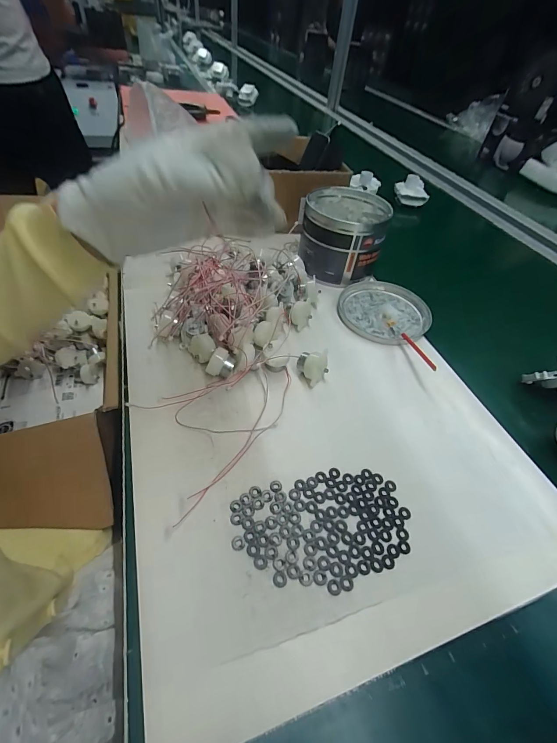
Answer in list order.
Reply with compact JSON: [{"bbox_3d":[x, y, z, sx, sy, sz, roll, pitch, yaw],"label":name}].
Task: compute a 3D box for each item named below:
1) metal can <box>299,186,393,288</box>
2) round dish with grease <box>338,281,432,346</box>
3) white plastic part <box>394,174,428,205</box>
[{"bbox_3d":[0.099,-0.213,0.528,0.122,0.101,0.133,4,48,-4],"label":"metal can"},{"bbox_3d":[0.154,-0.088,0.483,0.128,0.013,0.128,4,48,-4],"label":"round dish with grease"},{"bbox_3d":[0.314,-0.424,0.783,0.079,0.049,0.085,19,49,9],"label":"white plastic part"}]

